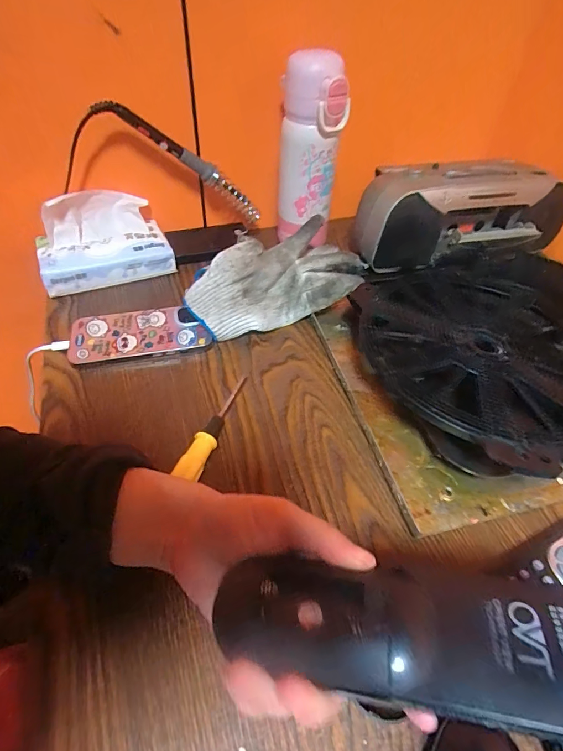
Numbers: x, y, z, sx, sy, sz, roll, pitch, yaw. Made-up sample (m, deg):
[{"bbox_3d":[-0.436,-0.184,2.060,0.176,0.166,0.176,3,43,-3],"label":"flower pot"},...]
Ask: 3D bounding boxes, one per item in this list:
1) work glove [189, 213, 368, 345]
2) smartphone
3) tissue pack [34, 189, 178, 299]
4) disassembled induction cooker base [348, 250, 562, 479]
[{"bbox_3d":[-0.007,-0.104,0.446,0.201,0.078,0.094,-15,50,-14],"label":"work glove"},{"bbox_3d":[-0.154,-0.045,0.429,0.141,0.014,0.069,-7,49,-11],"label":"smartphone"},{"bbox_3d":[-0.226,-0.171,0.492,0.152,0.080,0.088,-19,52,-18],"label":"tissue pack"},{"bbox_3d":[0.222,-0.030,0.396,0.307,0.063,0.262,-14,51,-17],"label":"disassembled induction cooker base"}]

